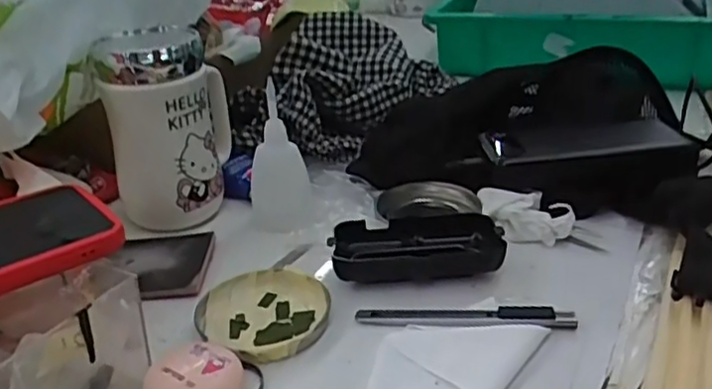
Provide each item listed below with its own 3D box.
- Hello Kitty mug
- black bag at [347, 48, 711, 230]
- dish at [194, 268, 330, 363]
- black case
[{"bbox_3d":[-0.138,-0.052,0.507,0.088,0.132,0.079,-8,28,-11],"label":"Hello Kitty mug"},{"bbox_3d":[0.174,-0.061,0.568,0.306,0.075,0.220,10,30,23],"label":"black bag"},{"bbox_3d":[-0.054,0.069,0.407,0.080,0.009,0.074,-2,27,1],"label":"dish"},{"bbox_3d":[0.039,0.034,0.449,0.107,0.026,0.055,-2,27,1],"label":"black case"}]

